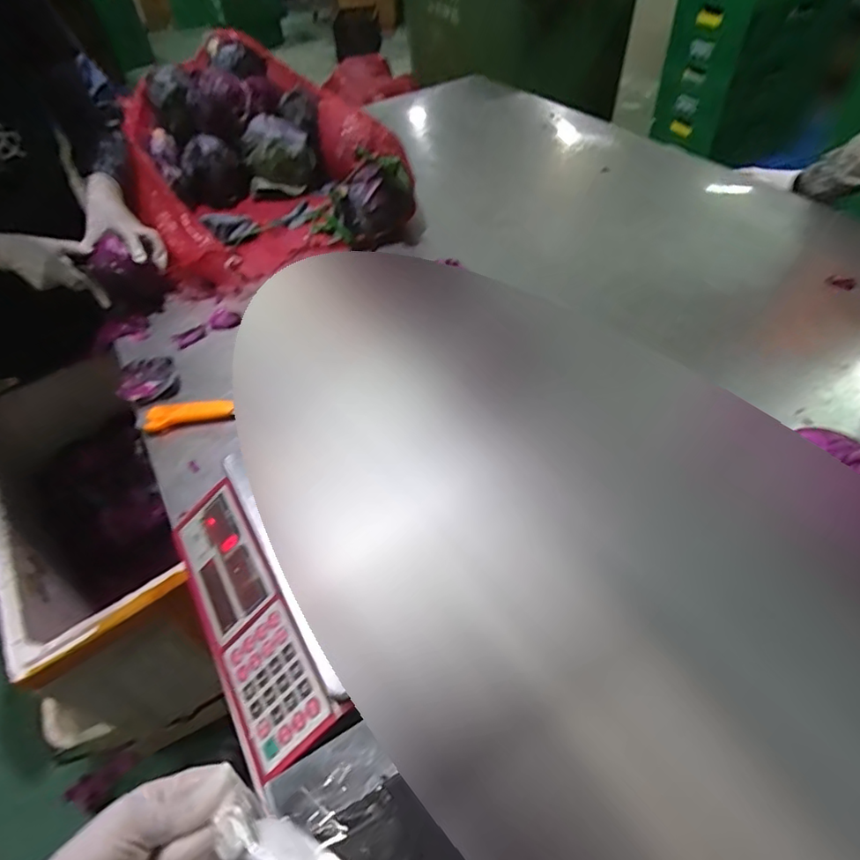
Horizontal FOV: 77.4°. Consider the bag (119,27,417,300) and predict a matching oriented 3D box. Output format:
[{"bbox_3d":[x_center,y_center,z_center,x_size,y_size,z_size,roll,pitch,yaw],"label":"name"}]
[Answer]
[{"bbox_3d":[-0.387,-0.582,1.149,0.504,0.241,0.615,-25,51,-16],"label":"bag"}]

